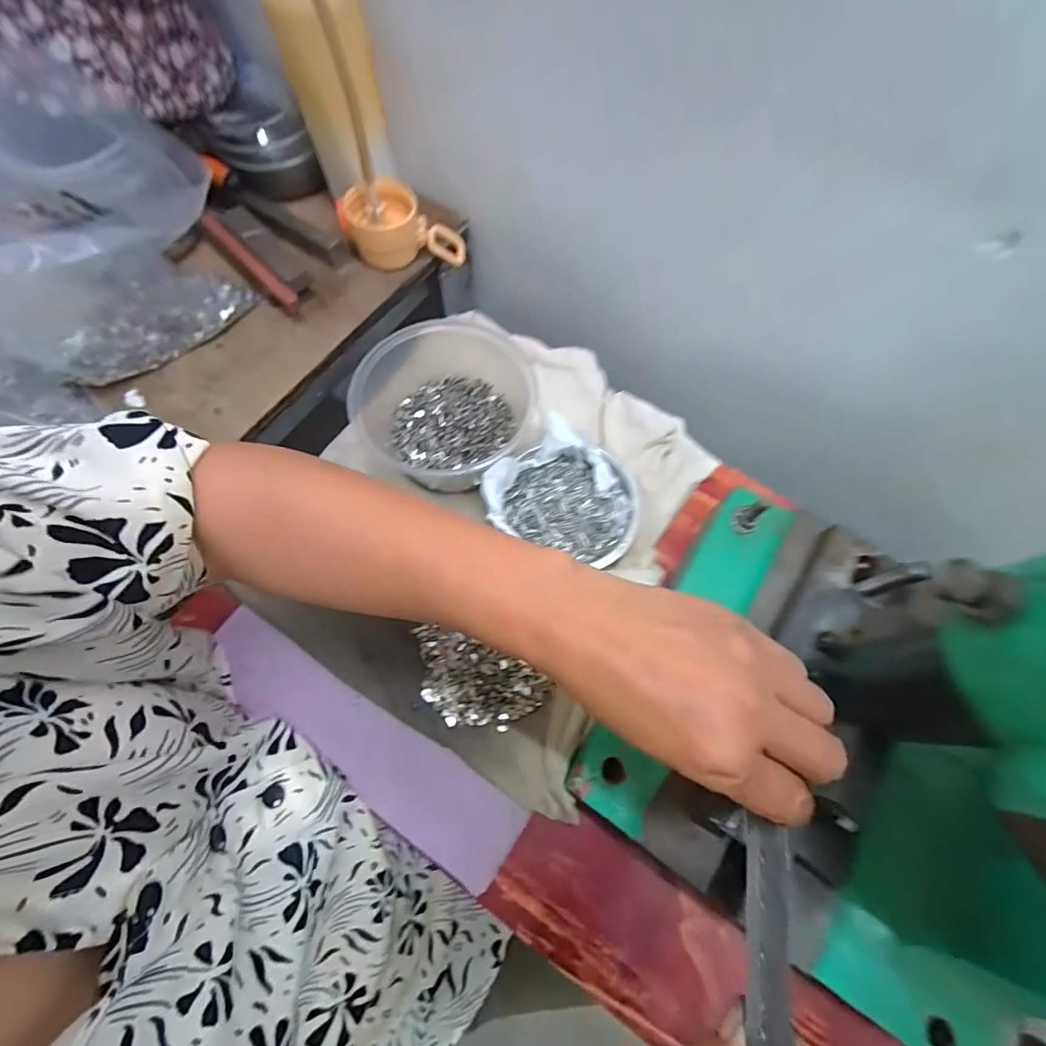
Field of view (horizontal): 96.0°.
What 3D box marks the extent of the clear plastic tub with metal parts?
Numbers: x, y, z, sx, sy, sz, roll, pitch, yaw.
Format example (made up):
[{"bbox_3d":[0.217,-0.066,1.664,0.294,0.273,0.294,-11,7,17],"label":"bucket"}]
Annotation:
[{"bbox_3d":[-0.066,-0.102,0.403,0.143,0.064,0.141,-40,75,-16],"label":"clear plastic tub with metal parts"}]

